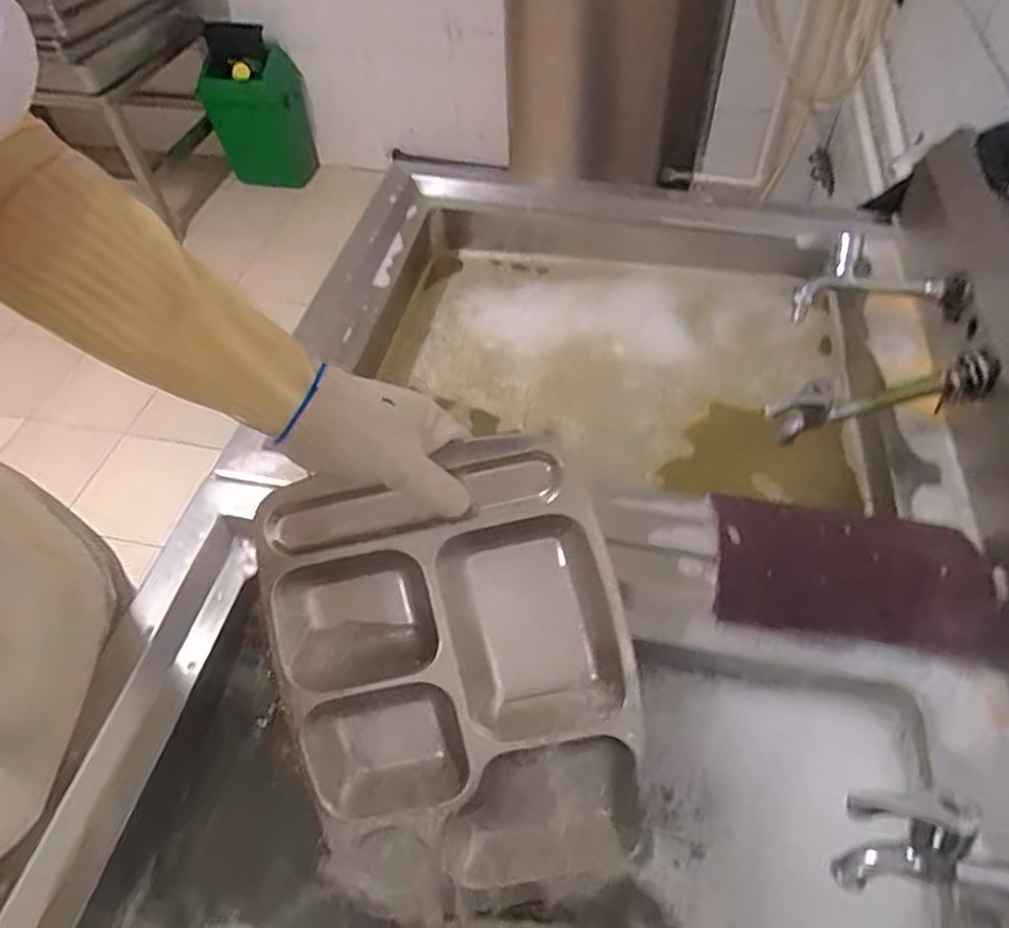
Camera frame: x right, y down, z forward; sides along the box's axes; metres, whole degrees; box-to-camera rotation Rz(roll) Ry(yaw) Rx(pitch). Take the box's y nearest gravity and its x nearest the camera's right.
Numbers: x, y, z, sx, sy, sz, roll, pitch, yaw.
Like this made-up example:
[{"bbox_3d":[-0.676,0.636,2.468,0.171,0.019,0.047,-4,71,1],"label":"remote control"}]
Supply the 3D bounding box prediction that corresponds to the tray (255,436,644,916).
[{"bbox_3d":[-0.034,0.168,0.512,0.250,0.040,0.345,-13,96,2],"label":"tray"}]

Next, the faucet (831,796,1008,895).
[{"bbox_3d":[0.282,0.226,0.373,0.174,0.060,0.048,7,53,9],"label":"faucet"}]

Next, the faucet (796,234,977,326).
[{"bbox_3d":[0.400,-0.197,0.704,0.175,0.063,0.068,4,52,7],"label":"faucet"}]

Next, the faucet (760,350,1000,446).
[{"bbox_3d":[0.365,-0.058,0.643,0.222,0.074,0.049,-13,52,-7],"label":"faucet"}]

